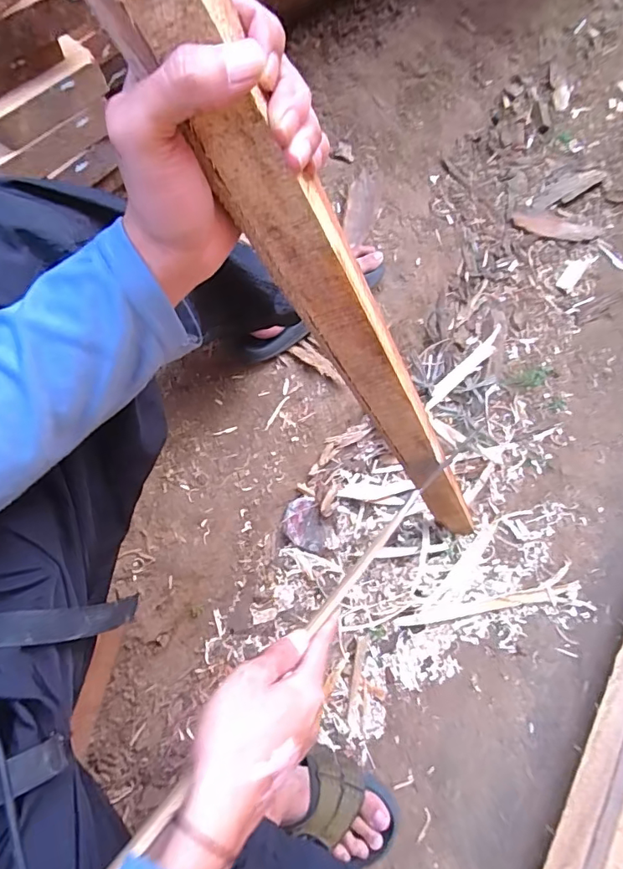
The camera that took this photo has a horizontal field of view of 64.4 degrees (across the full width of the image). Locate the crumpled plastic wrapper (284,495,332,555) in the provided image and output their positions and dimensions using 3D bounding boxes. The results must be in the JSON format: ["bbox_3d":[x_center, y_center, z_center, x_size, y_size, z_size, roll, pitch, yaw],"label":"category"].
[{"bbox_3d":[-0.007,0.137,0.730,0.061,0.011,0.085,-29,93,-14],"label":"crumpled plastic wrapper"}]

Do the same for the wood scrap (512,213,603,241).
[{"bbox_3d":[0.467,-0.395,0.934,0.174,0.024,0.048,9,76,2],"label":"wood scrap"}]

